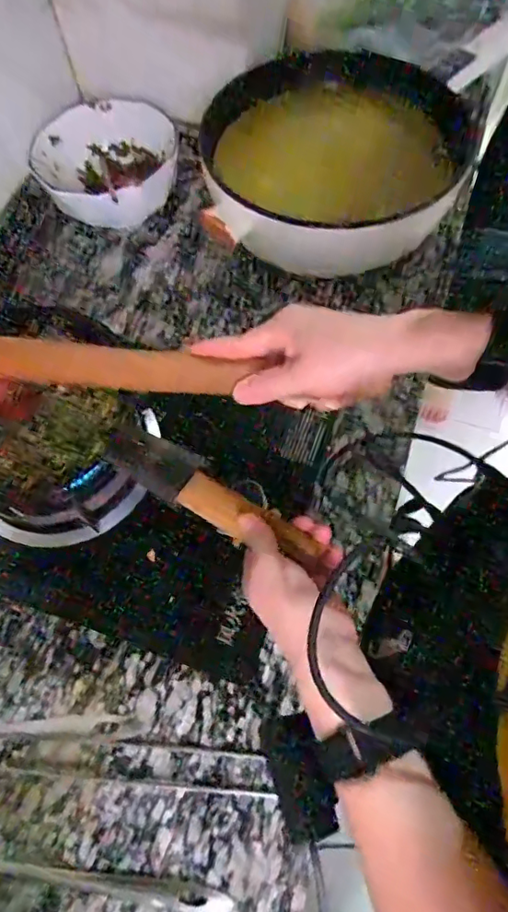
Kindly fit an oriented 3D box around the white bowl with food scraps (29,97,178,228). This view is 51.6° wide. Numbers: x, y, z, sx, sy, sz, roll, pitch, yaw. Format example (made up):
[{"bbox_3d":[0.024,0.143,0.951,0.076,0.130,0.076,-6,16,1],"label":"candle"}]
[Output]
[{"bbox_3d":[-0.206,-0.407,0.749,0.193,0.099,0.158,-15,66,-6],"label":"white bowl with food scraps"}]

